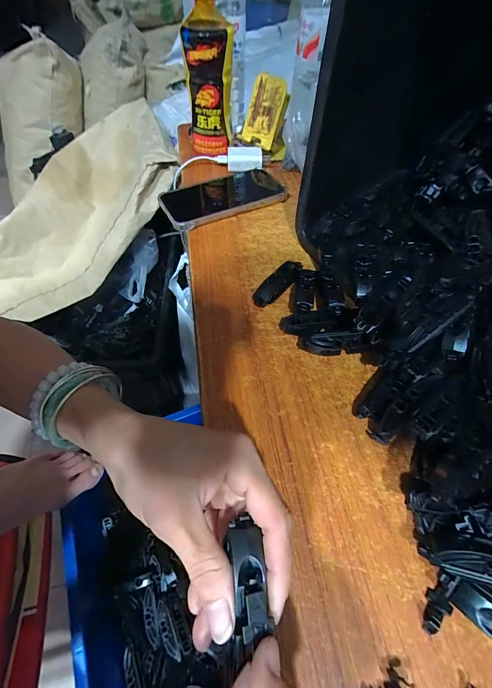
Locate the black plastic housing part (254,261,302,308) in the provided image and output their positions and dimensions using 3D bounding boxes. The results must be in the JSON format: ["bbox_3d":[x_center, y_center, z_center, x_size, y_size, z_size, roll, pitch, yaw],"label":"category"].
[{"bbox_3d":[0.035,-0.065,0.332,0.019,0.018,0.068,38,63,22],"label":"black plastic housing part"}]

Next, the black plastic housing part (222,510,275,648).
[{"bbox_3d":[0.000,0.105,0.140,0.016,0.007,0.044,-8,52,-7],"label":"black plastic housing part"}]

